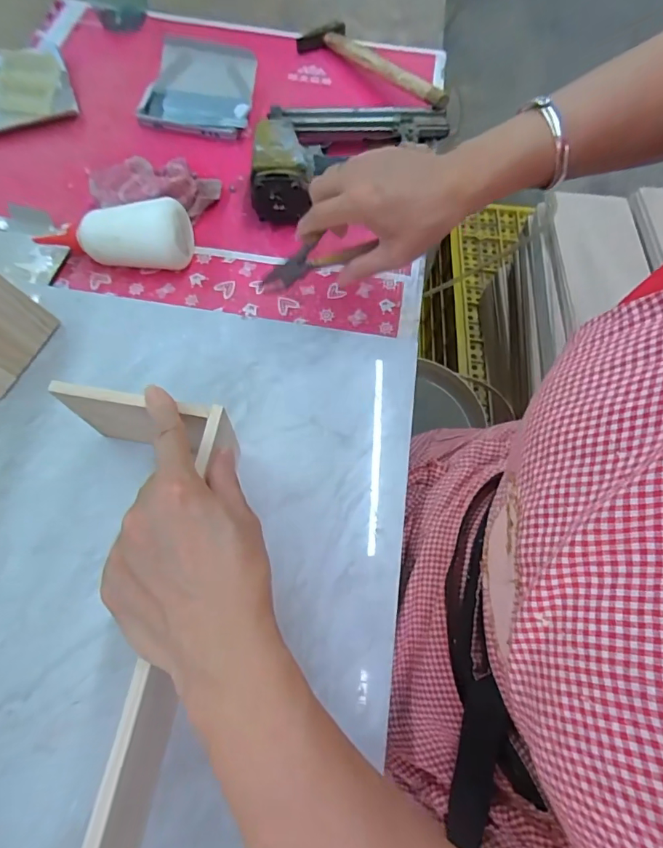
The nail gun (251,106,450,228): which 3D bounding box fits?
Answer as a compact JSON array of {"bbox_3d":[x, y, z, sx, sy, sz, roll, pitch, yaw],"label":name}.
[{"bbox_3d":[0.028,-0.301,0.504,0.222,0.062,0.160,-1,66,-3],"label":"nail gun"}]

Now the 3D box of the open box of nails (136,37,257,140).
[{"bbox_3d":[-0.167,-0.419,0.563,0.135,0.036,0.125,6,66,1],"label":"open box of nails"}]

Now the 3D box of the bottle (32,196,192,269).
[{"bbox_3d":[-0.218,-0.193,0.451,0.160,0.055,0.060,11,66,3],"label":"bottle"}]

